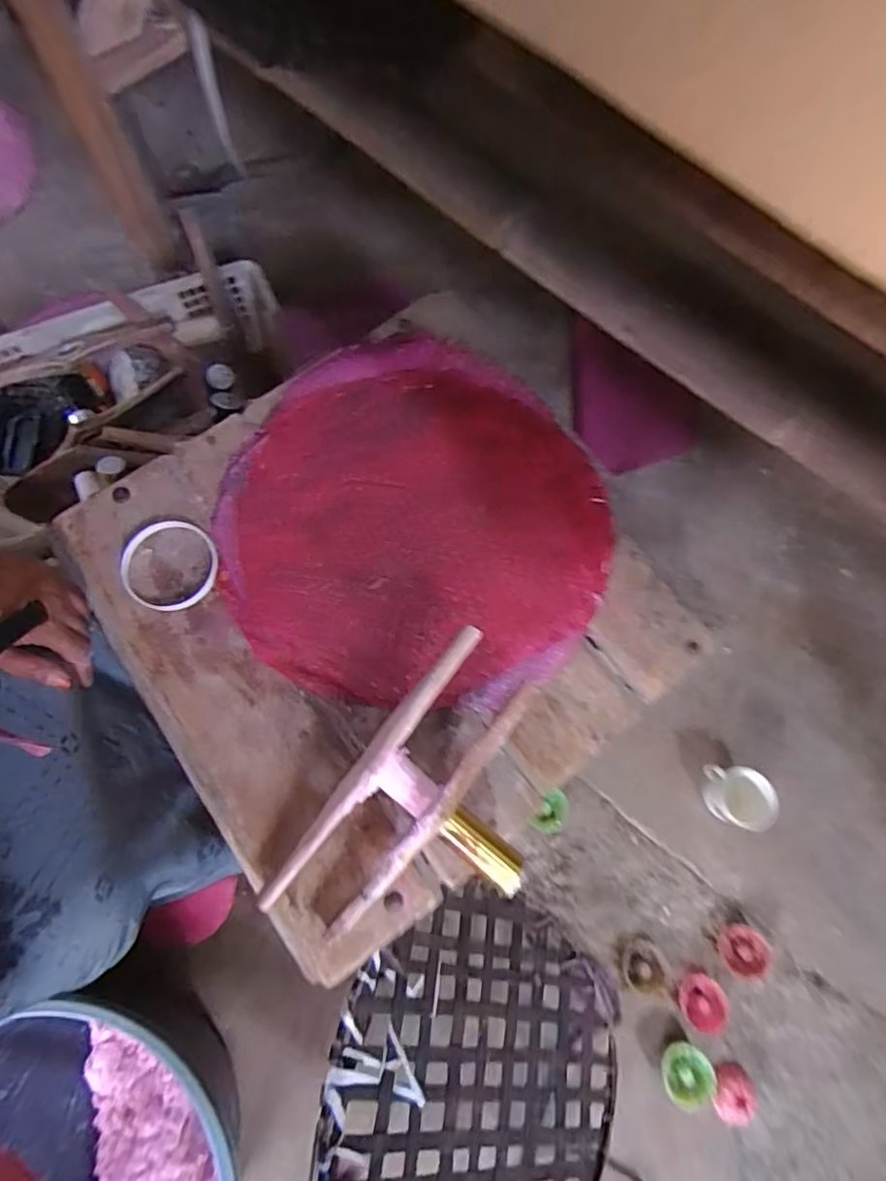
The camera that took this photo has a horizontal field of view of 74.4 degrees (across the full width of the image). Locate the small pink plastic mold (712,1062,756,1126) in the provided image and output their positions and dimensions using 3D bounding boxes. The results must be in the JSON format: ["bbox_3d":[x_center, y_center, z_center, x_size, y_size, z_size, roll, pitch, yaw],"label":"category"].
[{"bbox_3d":[0.375,0.652,0.757,0.059,0.030,0.053,-37,79,-12],"label":"small pink plastic mold"}]

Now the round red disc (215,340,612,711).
[{"bbox_3d":[-0.024,-0.079,0.603,0.376,0.024,0.381,0,73,-1],"label":"round red disc"}]

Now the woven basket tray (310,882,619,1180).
[{"bbox_3d":[0.042,0.557,0.666,0.373,0.041,0.367,44,49,-9],"label":"woven basket tray"}]

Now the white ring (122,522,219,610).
[{"bbox_3d":[-0.273,-0.025,0.578,0.097,0.008,0.092,1,75,-3],"label":"white ring"}]

